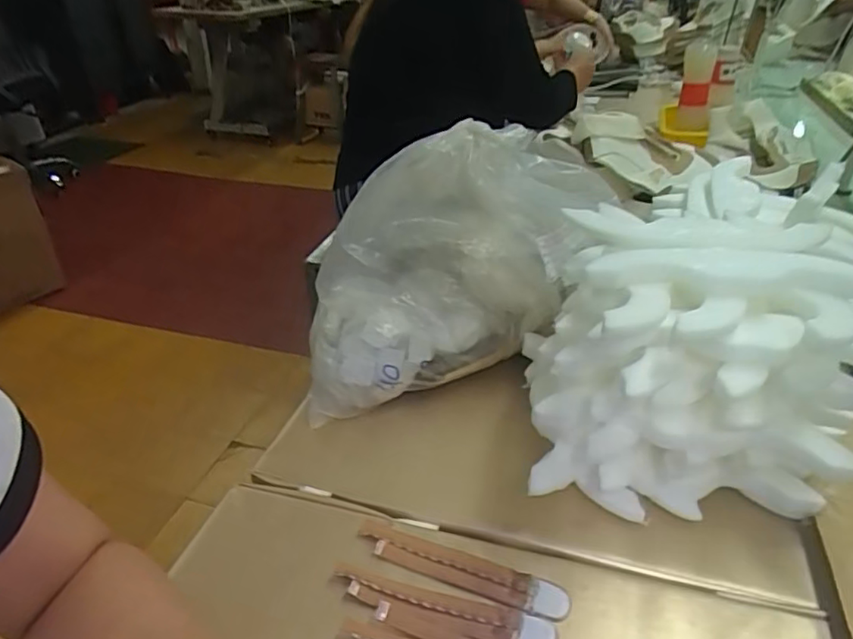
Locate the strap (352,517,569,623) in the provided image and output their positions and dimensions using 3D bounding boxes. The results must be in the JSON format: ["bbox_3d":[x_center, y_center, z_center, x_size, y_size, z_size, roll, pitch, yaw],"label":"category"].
[{"bbox_3d":[0.022,0.177,0.423,0.154,0.009,0.027,9,33,19],"label":"strap"}]

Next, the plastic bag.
[{"bbox_3d":[0.030,-0.046,0.569,0.301,0.235,0.102,-7,33,-10],"label":"plastic bag"}]

